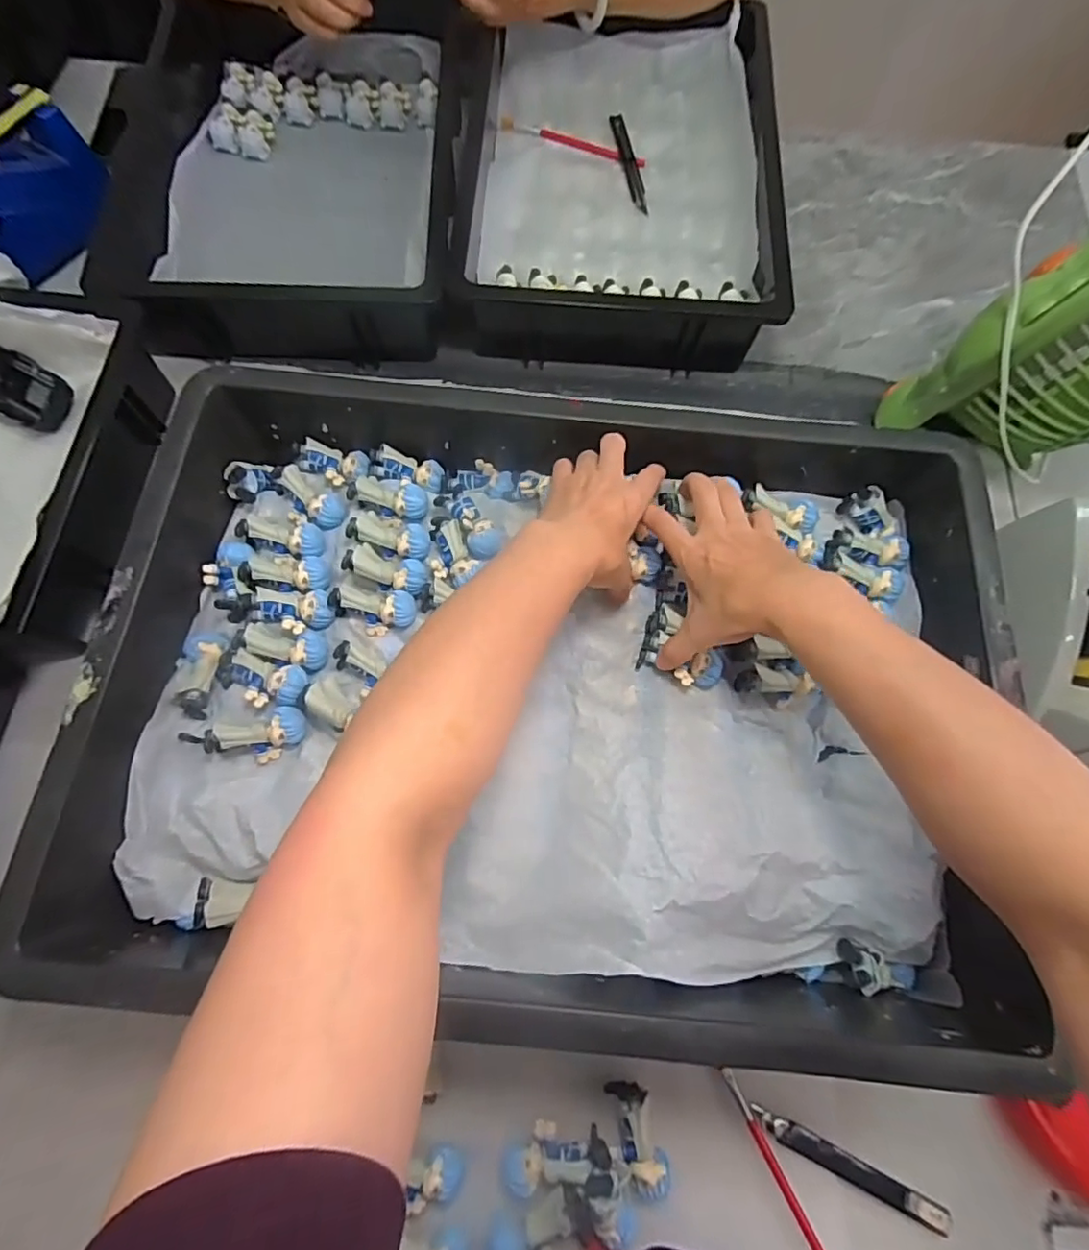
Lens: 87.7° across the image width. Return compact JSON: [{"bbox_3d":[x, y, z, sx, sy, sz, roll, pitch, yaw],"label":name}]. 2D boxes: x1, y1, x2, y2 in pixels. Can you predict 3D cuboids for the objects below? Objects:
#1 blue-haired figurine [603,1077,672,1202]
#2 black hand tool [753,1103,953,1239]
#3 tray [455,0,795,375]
[{"bbox_3d":[0.064,0.341,0.376,0.025,0.018,0.063,-17,61,-7],"label":"blue-haired figurine"},{"bbox_3d":[0.207,0.368,0.384,0.141,0.009,0.016,27,73,7],"label":"black hand tool"},{"bbox_3d":[0.082,-0.477,0.606,0.301,0.079,0.436,4,72,0],"label":"tray"}]

